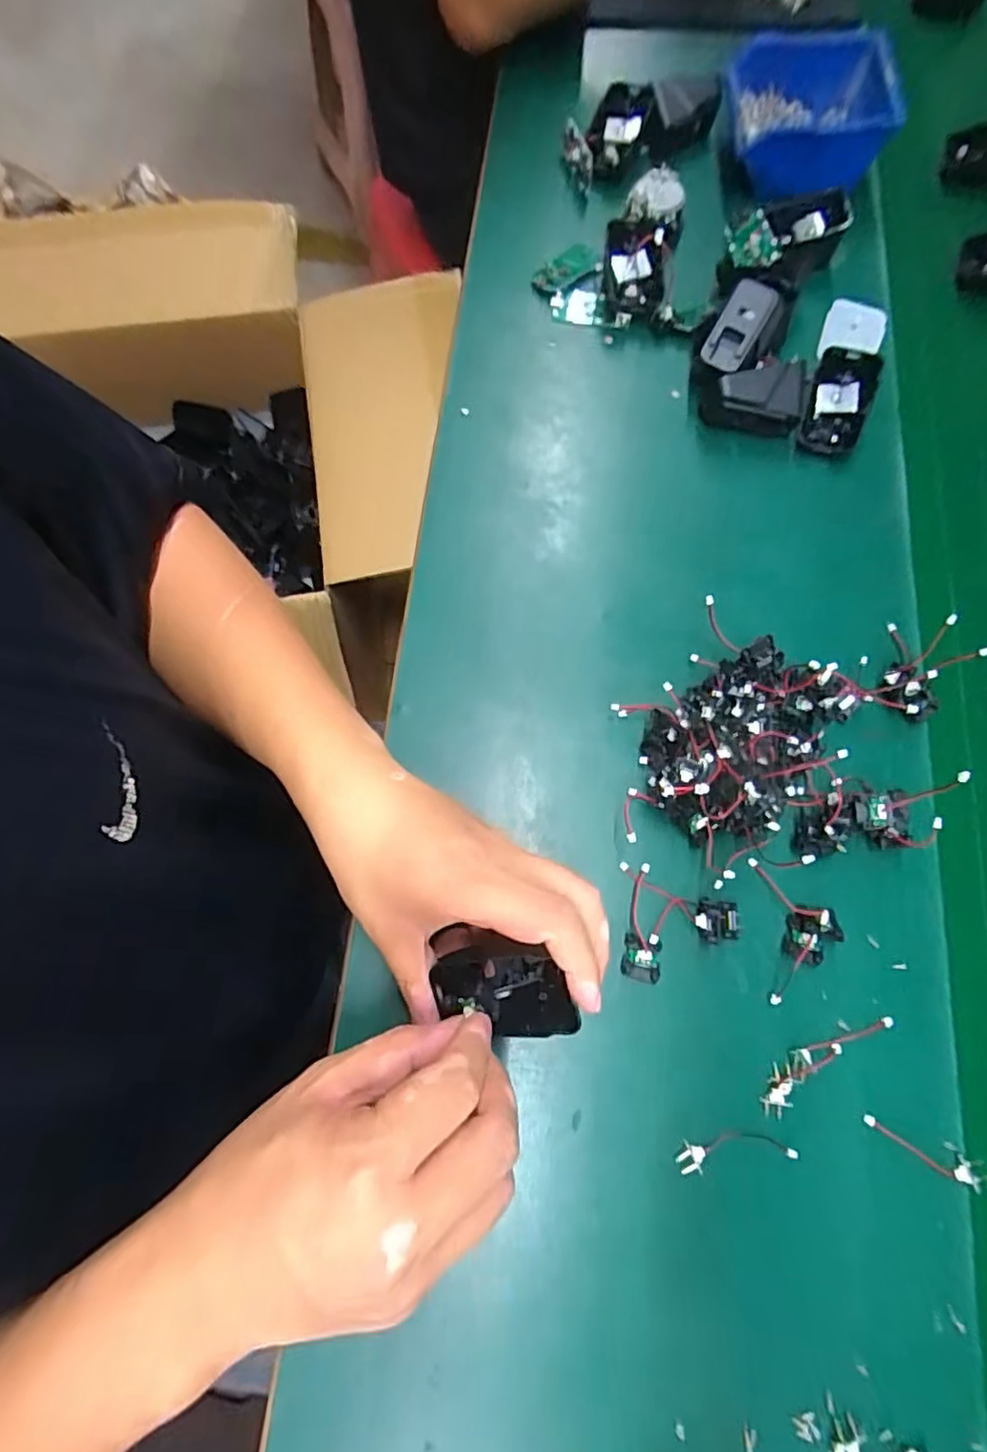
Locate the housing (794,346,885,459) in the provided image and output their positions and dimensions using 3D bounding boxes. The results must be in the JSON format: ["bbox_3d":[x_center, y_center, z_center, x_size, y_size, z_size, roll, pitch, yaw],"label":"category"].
[{"bbox_3d":[0.249,-0.233,0.461,0.042,0.013,0.068,19,103,11],"label":"housing"}]

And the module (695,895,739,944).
[{"bbox_3d":[0.130,0.113,0.368,0.025,0.015,0.025,8,73,4],"label":"module"}]

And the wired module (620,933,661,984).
[{"bbox_3d":[0.086,0.134,0.368,0.021,0.007,0.026,8,73,4],"label":"wired module"}]

